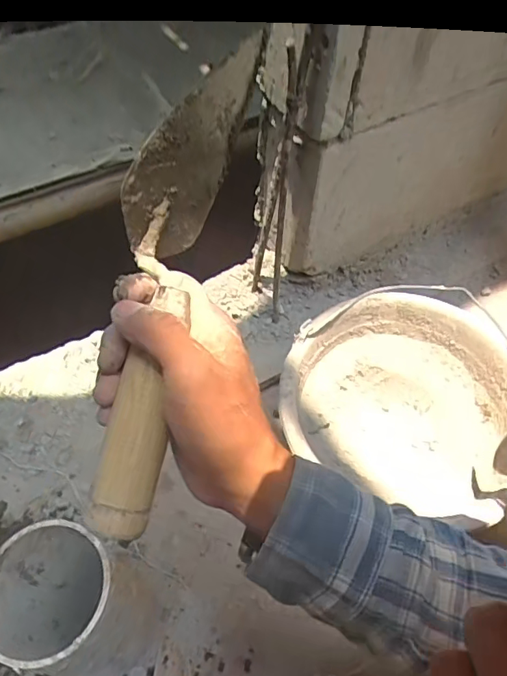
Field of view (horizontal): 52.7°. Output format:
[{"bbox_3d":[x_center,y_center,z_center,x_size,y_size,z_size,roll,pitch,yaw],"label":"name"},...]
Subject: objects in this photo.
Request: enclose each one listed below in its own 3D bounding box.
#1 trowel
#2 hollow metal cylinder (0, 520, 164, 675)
[{"bbox_3d":[-0.045,-0.041,0.285,0.051,0.077,0.282,9,76,4],"label":"trowel"},{"bbox_3d":[-0.136,0.216,0.418,0.104,0.187,0.093,-15,59,-12],"label":"hollow metal cylinder"}]

